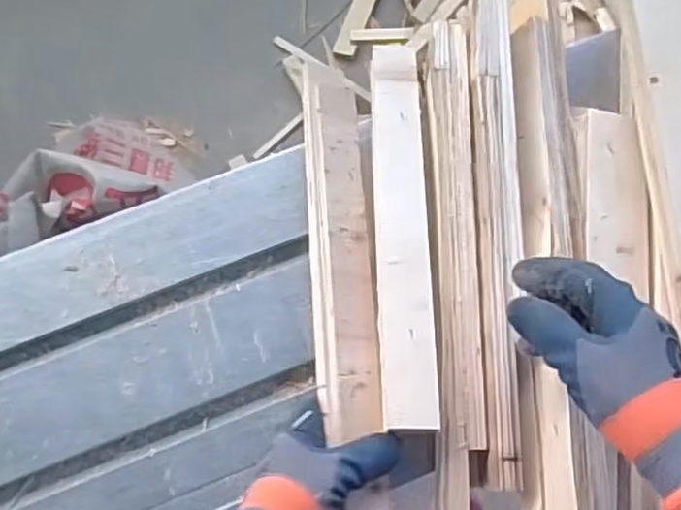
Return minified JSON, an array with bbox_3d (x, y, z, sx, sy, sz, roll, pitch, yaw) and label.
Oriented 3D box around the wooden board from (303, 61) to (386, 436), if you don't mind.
[{"bbox_3d":[0.000,-0.020,0.565,0.048,0.020,0.325,-4,67,0],"label":"wooden board"}]

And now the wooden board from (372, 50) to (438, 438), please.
[{"bbox_3d":[0.049,-0.032,0.558,0.043,0.013,0.335,-5,67,12],"label":"wooden board"}]

